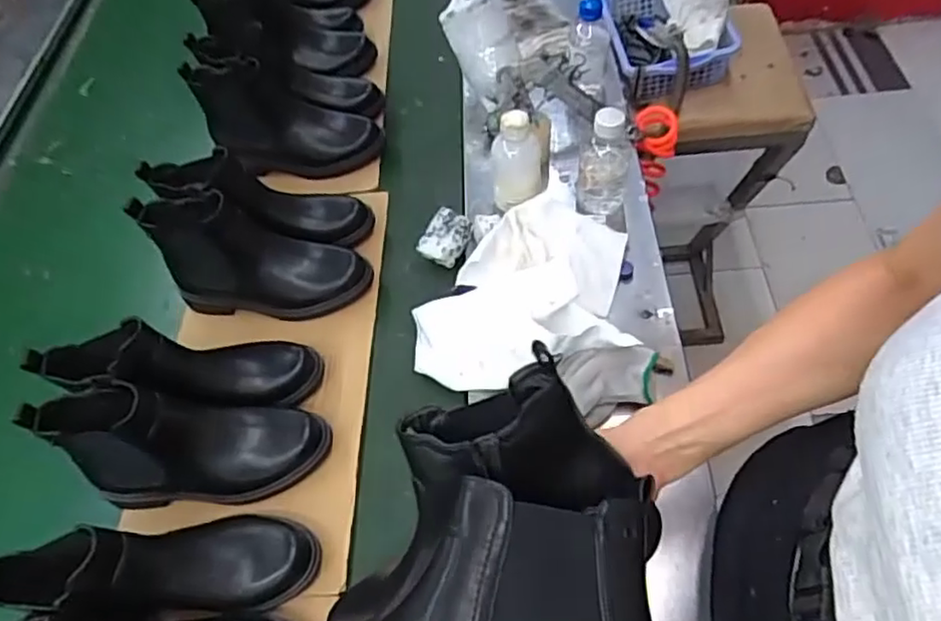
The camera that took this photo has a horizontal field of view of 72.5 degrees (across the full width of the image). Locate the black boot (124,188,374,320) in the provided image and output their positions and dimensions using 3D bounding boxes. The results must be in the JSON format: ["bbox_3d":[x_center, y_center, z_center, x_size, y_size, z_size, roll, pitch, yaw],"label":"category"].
[{"bbox_3d":[-0.254,-0.068,0.766,0.240,0.135,0.092,2,57,9],"label":"black boot"}]

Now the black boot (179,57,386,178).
[{"bbox_3d":[-0.249,-0.268,0.889,0.230,0.143,0.094,-8,56,2],"label":"black boot"}]

